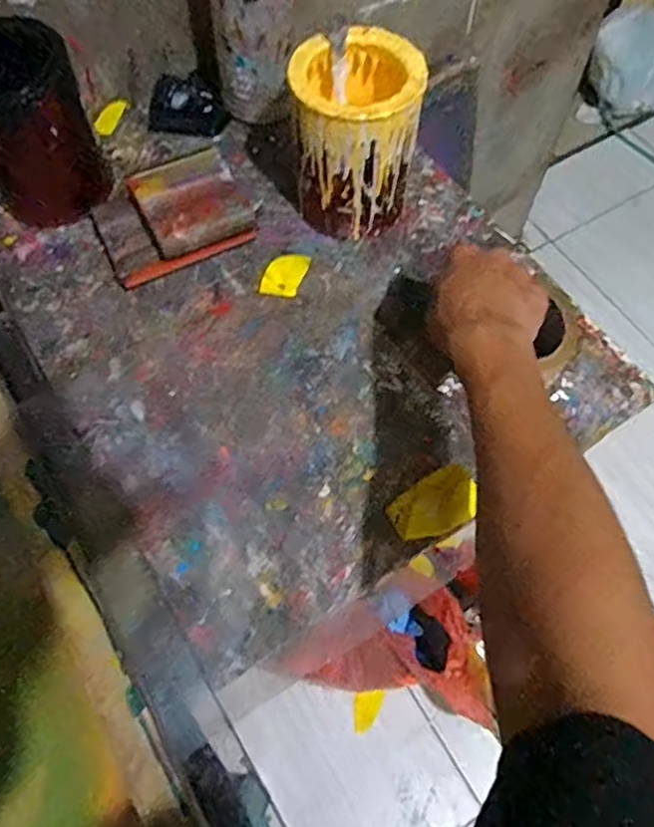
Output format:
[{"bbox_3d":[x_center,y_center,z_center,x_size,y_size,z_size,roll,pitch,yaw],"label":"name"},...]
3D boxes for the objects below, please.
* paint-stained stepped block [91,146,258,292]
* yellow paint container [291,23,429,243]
[{"bbox_3d":[-0.143,-0.181,0.584,0.136,0.052,0.092,-24,67,-11],"label":"paint-stained stepped block"},{"bbox_3d":[0.022,-0.245,0.569,0.109,0.133,0.108,5,65,2],"label":"yellow paint container"}]

